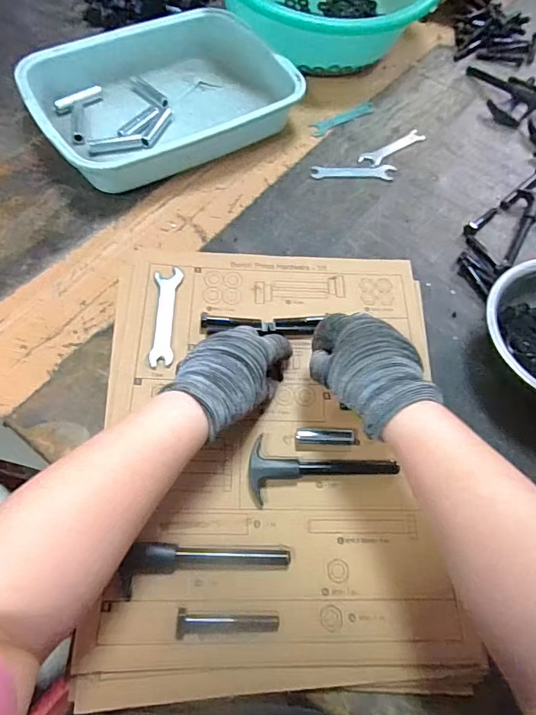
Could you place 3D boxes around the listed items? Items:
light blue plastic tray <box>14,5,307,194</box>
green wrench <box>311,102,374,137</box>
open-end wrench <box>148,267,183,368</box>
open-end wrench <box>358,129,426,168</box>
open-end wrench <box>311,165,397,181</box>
[{"bbox_3d":[-0.142,-0.341,0.597,0.302,0.062,0.234,-29,68,-18],"label":"light blue plastic tray"},{"bbox_3d":[0.106,-0.336,0.647,0.117,0.004,0.024,-32,69,-19],"label":"green wrench"},{"bbox_3d":[-0.101,-0.042,0.458,0.026,0.005,0.111,-1,62,-5],"label":"open-end wrench"},{"bbox_3d":[0.170,-0.283,0.622,0.112,0.008,0.026,-32,68,-19],"label":"open-end wrench"},{"bbox_3d":[0.112,-0.240,0.597,0.110,0.004,0.022,-2,62,-5],"label":"open-end wrench"}]

